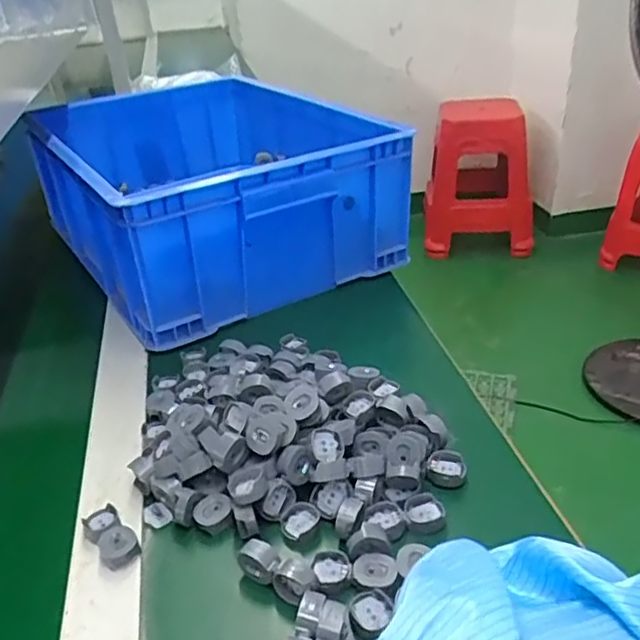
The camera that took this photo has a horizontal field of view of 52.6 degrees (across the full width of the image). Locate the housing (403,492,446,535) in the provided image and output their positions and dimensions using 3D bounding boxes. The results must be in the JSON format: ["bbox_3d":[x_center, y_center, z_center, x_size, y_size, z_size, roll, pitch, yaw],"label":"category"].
[{"bbox_3d":[0.075,0.139,0.468,0.029,0.012,0.028,-3,31,2],"label":"housing"}]

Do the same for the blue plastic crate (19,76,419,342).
[{"bbox_3d":[-0.156,-0.189,0.863,0.344,0.153,0.474,-21,35,-26],"label":"blue plastic crate"}]

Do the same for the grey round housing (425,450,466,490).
[{"bbox_3d":[0.097,0.115,0.500,0.029,0.016,0.025,2,31,12],"label":"grey round housing"}]

